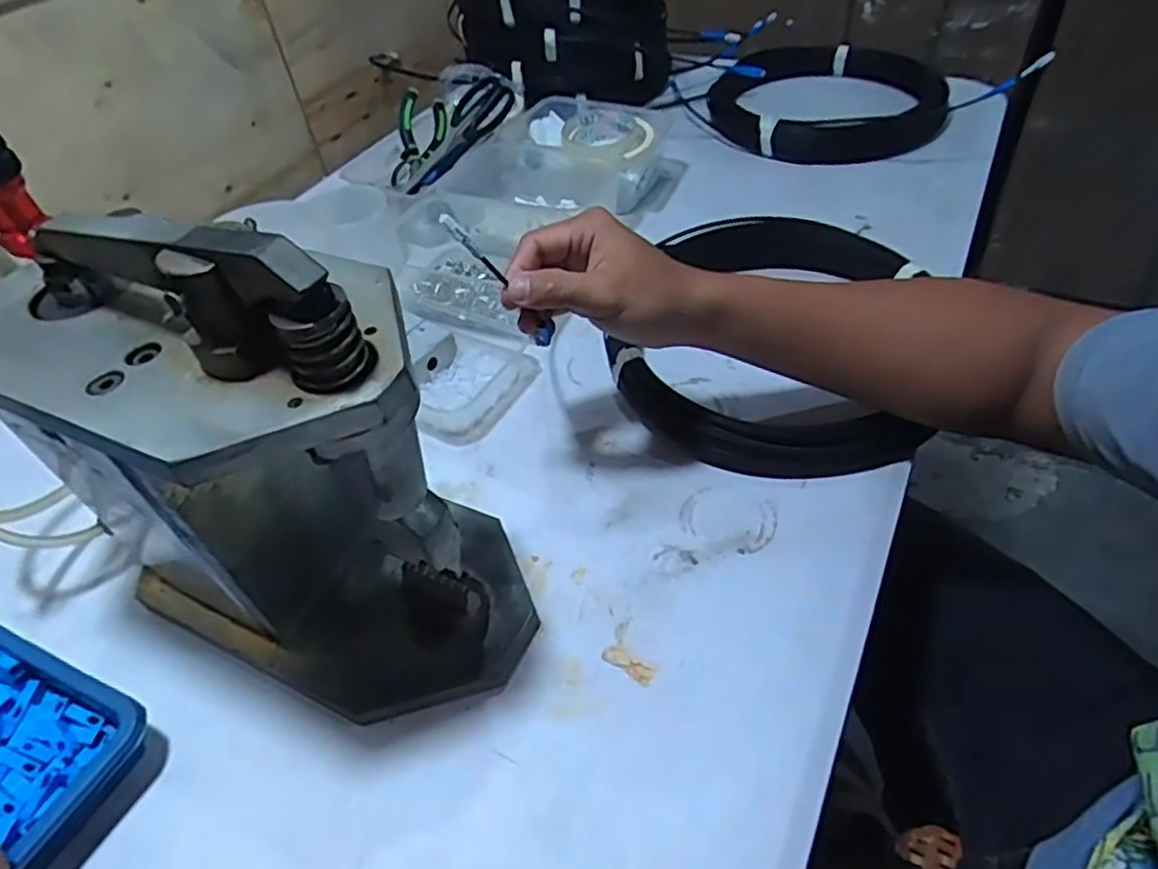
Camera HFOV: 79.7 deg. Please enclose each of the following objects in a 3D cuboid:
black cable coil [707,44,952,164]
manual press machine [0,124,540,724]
[{"bbox_3d":[0.310,-0.428,0.876,0.278,0.057,0.310,2,46,9],"label":"black cable coil"},{"bbox_3d":[-0.176,-0.008,0.380,0.284,0.295,0.149,17,50,22],"label":"manual press machine"}]

